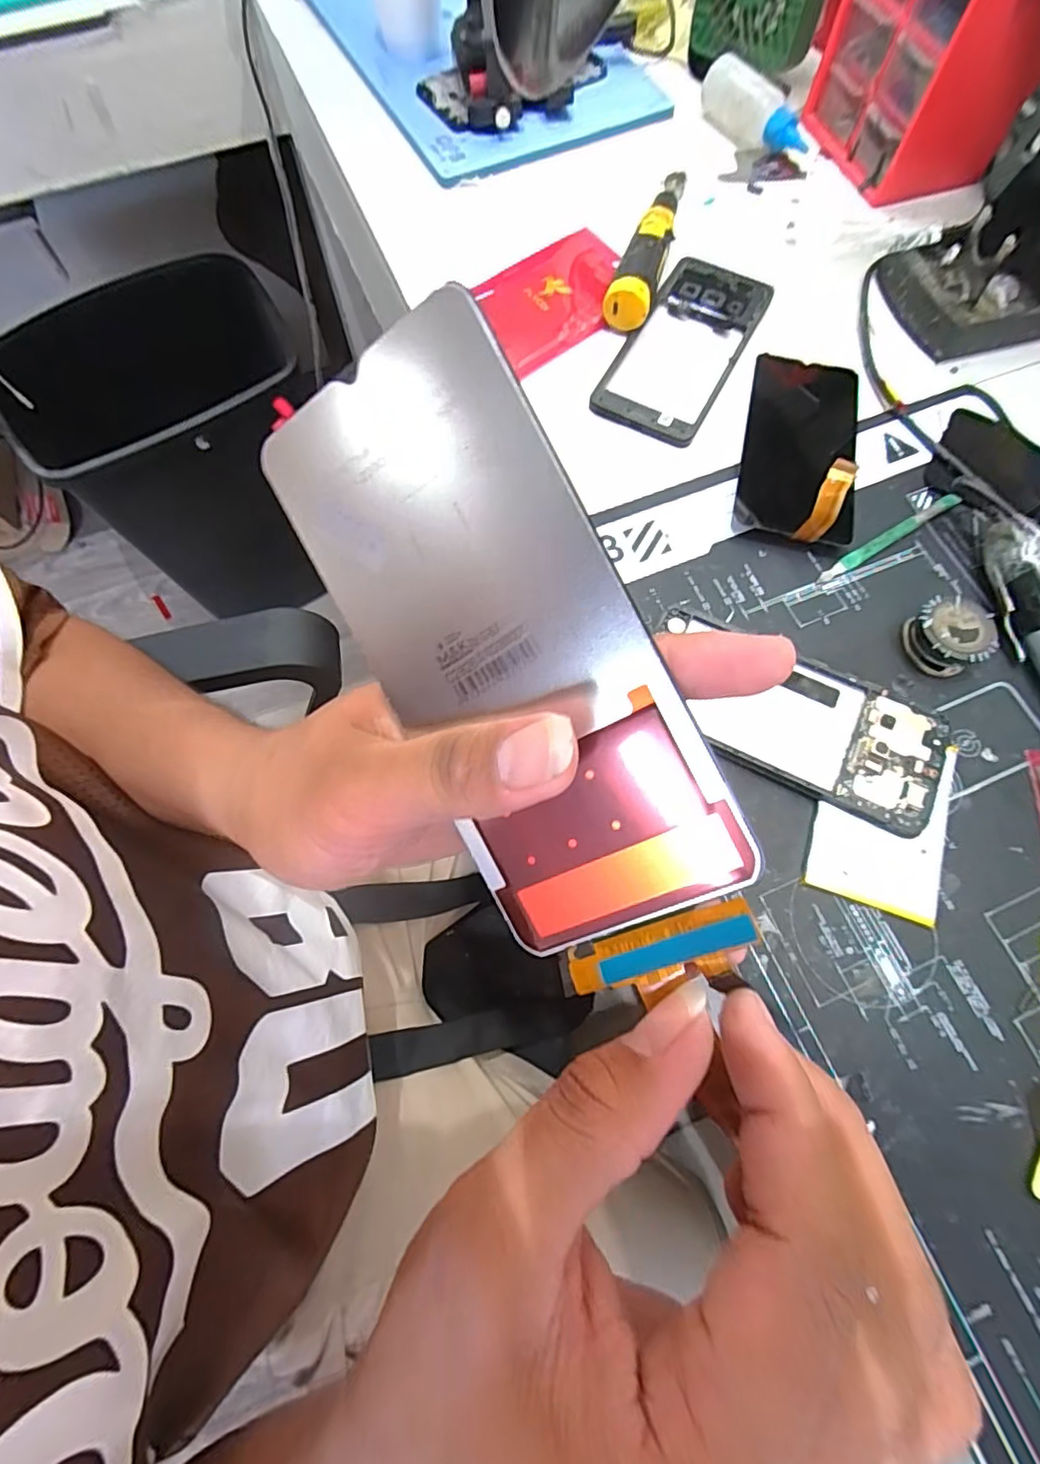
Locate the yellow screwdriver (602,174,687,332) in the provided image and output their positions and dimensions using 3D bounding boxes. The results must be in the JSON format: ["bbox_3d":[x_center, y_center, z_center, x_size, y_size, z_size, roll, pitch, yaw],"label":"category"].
[{"bbox_3d":[0.095,-0.361,0.421,0.031,0.035,0.161,15,72,7],"label":"yellow screwdriver"}]

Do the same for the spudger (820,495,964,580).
[{"bbox_3d":[0.227,-0.120,0.352,0.106,0.005,0.008,-31,73,-8],"label":"spudger"}]

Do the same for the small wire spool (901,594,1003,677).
[{"bbox_3d":[0.238,-0.053,0.320,0.037,0.024,0.040,-33,73,-9],"label":"small wire spool"}]

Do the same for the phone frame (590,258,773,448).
[{"bbox_3d":[0.114,-0.271,0.403,0.078,0.010,0.167,26,74,10],"label":"phone frame"}]

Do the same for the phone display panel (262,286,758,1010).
[{"bbox_3d":[-0.003,-0.015,0.148,0.070,0.004,0.173,-28,91,21],"label":"phone display panel"}]

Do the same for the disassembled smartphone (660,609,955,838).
[{"bbox_3d":[0.146,-0.009,0.308,0.160,0.011,0.070,26,70,9],"label":"disassembled smartphone"}]

